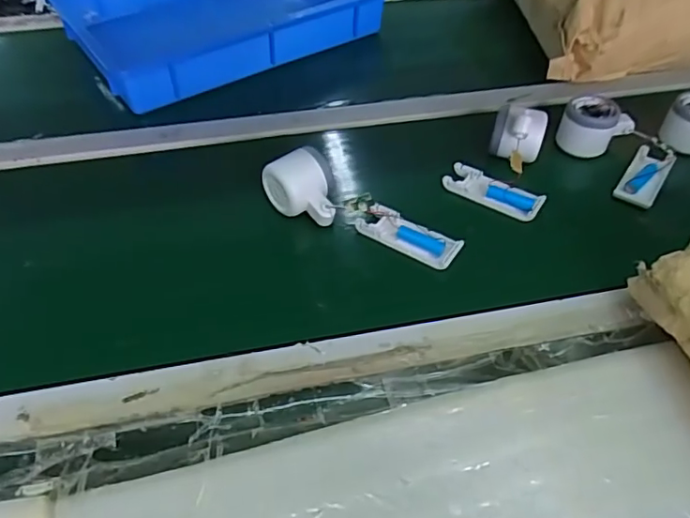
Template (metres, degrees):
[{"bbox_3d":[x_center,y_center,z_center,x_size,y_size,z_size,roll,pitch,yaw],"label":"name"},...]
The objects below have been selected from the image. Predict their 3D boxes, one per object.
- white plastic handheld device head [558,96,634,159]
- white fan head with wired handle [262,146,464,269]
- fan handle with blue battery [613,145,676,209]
[{"bbox_3d":[0.293,-0.153,0.644,0.069,0.055,0.053,35,56,26],"label":"white plastic handheld device head"},{"bbox_3d":[0.017,-0.055,0.541,0.202,0.050,0.053,22,51,17],"label":"white fan head with wired handle"},{"bbox_3d":[0.336,-0.093,0.612,0.040,0.019,0.097,28,54,22],"label":"fan handle with blue battery"}]

